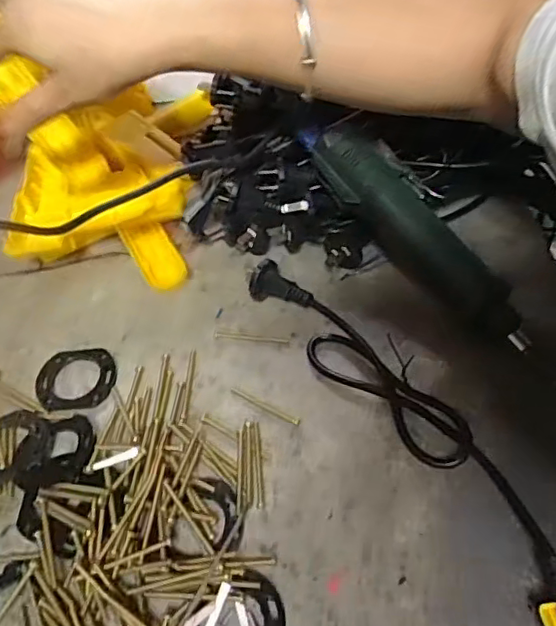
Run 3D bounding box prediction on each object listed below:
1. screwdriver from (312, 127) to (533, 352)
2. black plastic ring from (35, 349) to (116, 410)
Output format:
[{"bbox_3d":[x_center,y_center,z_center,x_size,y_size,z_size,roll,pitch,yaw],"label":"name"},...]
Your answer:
[{"bbox_3d":[0.106,-0.060,0.439,0.050,0.038,0.207,-33,74,-23],"label":"screwdriver"},{"bbox_3d":[-0.149,0.048,0.438,0.058,0.006,0.049,-12,52,-3],"label":"black plastic ring"}]

